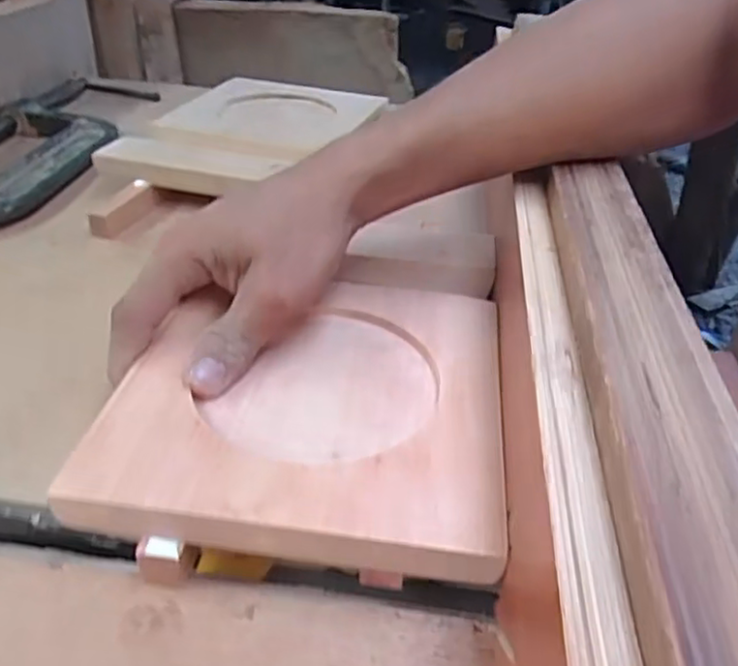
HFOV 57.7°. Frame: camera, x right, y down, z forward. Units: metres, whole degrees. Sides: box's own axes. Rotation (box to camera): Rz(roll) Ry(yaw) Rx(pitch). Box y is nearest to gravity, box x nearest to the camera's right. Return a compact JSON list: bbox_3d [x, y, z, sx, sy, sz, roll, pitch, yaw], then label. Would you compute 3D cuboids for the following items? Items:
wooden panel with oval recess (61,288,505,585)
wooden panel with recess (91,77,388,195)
[{"bbox_3d":[-0.024,0.024,0.309,0.167,0.015,0.171,7,38,5],"label":"wooden panel with oval recess"},{"bbox_3d":[-0.109,-0.184,0.595,0.160,0.018,0.235,15,38,16],"label":"wooden panel with recess"}]

